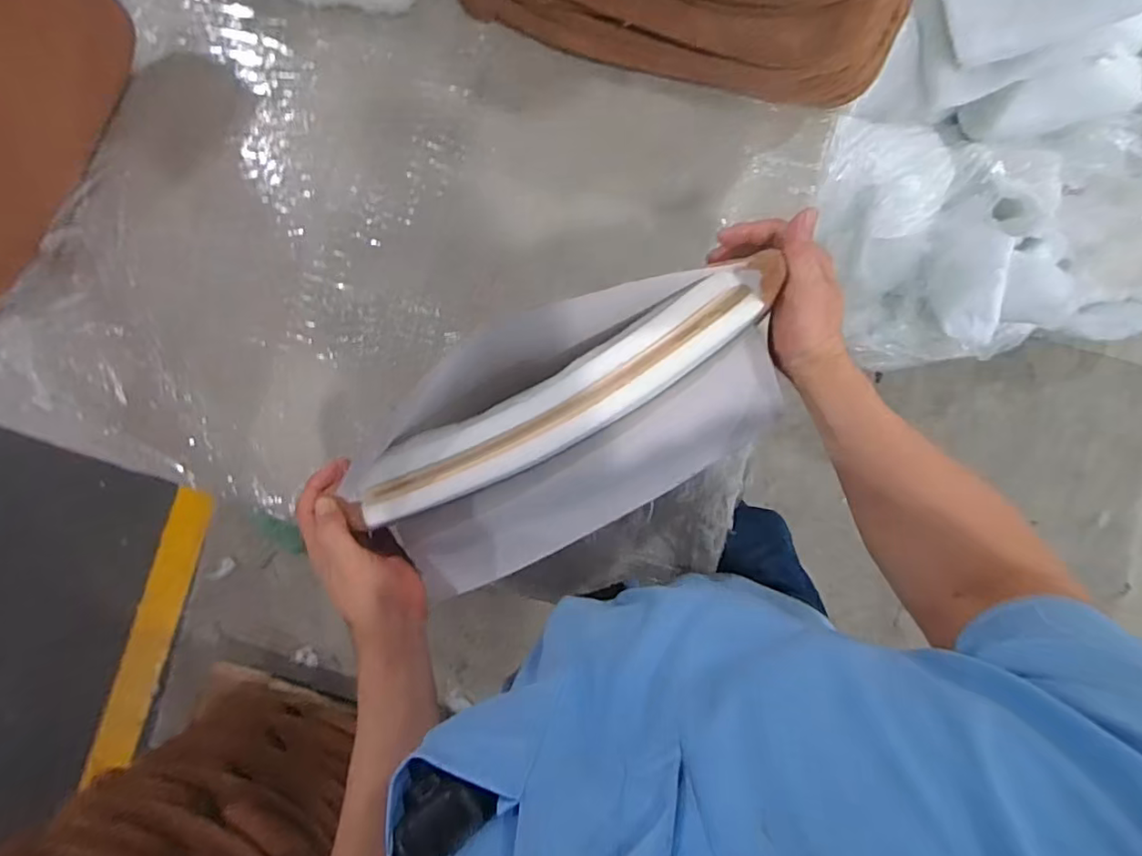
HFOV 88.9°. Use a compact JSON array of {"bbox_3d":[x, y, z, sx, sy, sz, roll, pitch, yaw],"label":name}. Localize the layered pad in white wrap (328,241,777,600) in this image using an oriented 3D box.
[{"bbox_3d":[0.001,-0.001,0.495,0.358,0.083,0.196,-29,86,3],"label":"layered pad in white wrap"}]

